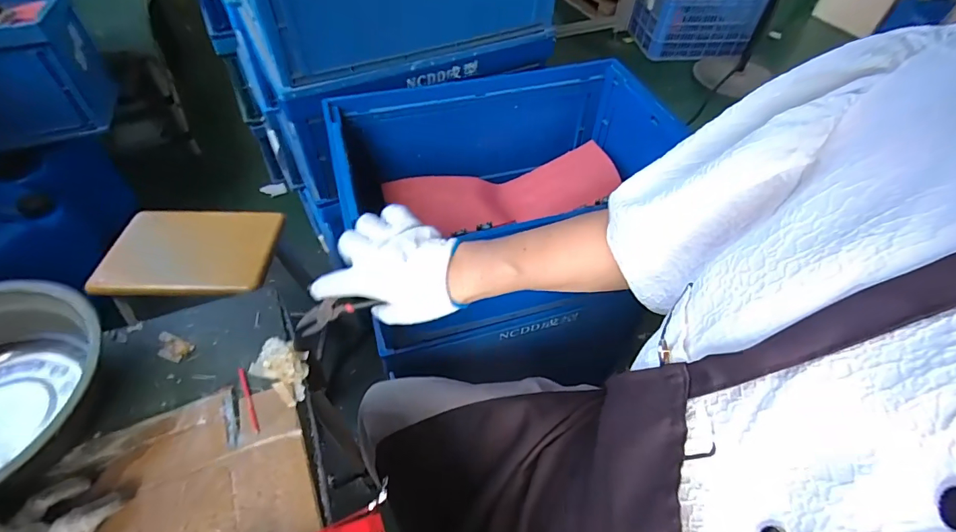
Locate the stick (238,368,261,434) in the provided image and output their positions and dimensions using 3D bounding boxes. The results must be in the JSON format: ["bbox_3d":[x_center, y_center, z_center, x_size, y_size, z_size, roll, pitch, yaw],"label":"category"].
[{"bbox_3d":[-0.201,0.116,0.389,0.006,0.004,0.067,-22,55,-20],"label":"stick"}]

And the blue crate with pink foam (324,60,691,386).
[{"bbox_3d":[0.046,-0.113,0.791,0.539,0.268,0.389,-11,52,-12],"label":"blue crate with pink foam"}]

